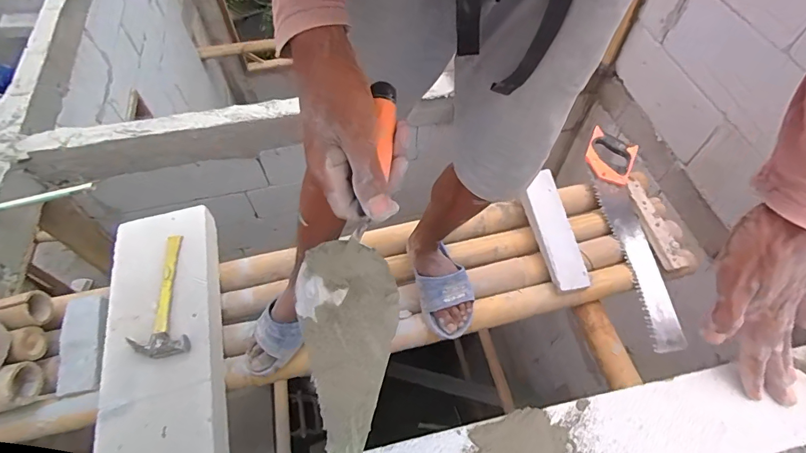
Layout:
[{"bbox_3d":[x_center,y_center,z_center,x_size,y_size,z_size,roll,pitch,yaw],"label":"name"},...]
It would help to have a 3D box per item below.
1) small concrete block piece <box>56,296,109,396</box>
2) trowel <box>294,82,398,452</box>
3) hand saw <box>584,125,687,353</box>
[{"bbox_3d":[-0.664,0.244,0.877,0.085,0.028,0.188,-2,77,-1],"label":"small concrete block piece"},{"bbox_3d":[-0.042,0.026,0.345,0.074,0.060,0.279,3,73,3],"label":"trowel"},{"bbox_3d":[0.528,0.011,0.992,0.111,0.017,0.531,-5,70,9],"label":"hand saw"}]

